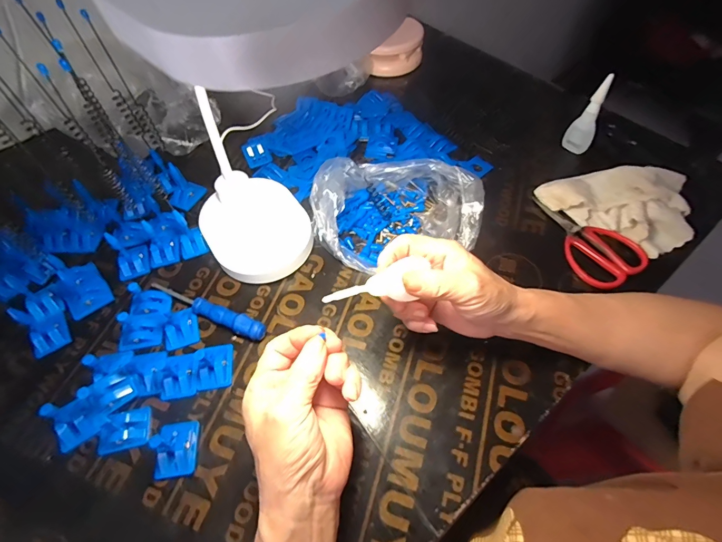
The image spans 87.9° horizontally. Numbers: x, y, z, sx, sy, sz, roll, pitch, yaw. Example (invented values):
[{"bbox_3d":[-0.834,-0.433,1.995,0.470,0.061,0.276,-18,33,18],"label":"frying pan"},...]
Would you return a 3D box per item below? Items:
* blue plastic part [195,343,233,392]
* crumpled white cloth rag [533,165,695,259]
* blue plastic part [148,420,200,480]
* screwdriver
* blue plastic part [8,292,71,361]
[{"bbox_3d":[-0.148,0.095,0.377,0.033,0.022,0.043,-8,58,-3],"label":"blue plastic part"},{"bbox_3d":[0.323,-0.096,0.464,0.167,0.043,0.115,35,65,21],"label":"crumpled white cloth rag"},{"bbox_3d":[-0.168,0.159,0.335,0.038,0.018,0.046,-11,58,-5],"label":"blue plastic part"},{"bbox_3d":[-0.169,0.041,0.414,0.149,0.019,0.019,21,61,15],"label":"screwdriver"},{"bbox_3d":[-0.344,0.047,0.396,0.033,0.046,0.073,-29,61,-15],"label":"blue plastic part"}]

